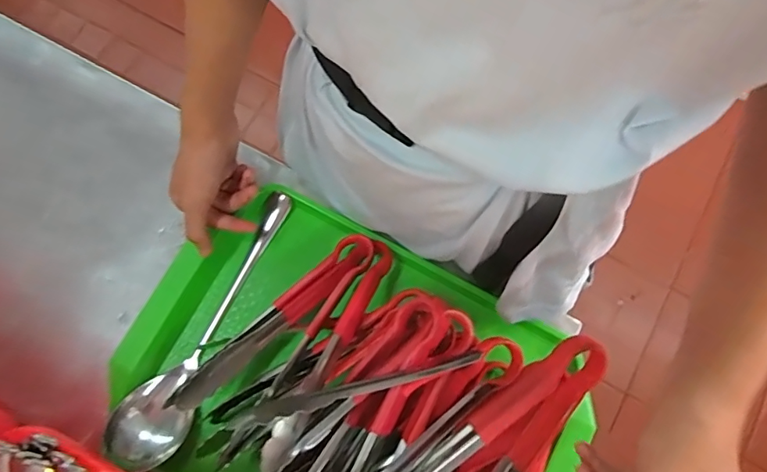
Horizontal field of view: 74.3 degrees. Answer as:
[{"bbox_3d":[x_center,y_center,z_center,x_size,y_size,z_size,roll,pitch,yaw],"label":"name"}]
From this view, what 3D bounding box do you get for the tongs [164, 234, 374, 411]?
[{"bbox_3d":[-0.096,0.077,0.471,0.030,0.045,0.219,44,81,9],"label":"tongs"}]

